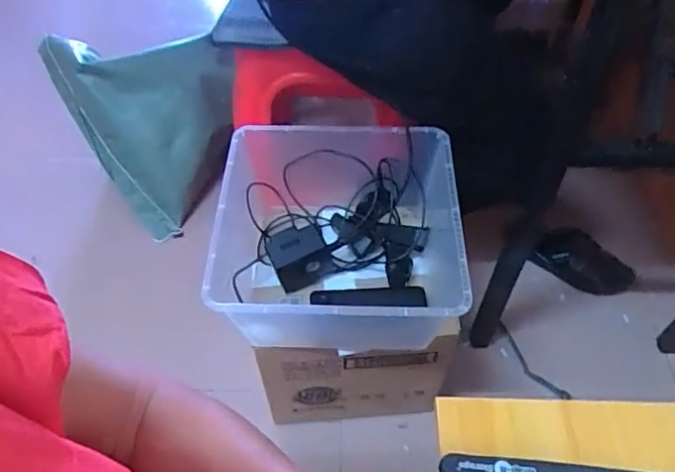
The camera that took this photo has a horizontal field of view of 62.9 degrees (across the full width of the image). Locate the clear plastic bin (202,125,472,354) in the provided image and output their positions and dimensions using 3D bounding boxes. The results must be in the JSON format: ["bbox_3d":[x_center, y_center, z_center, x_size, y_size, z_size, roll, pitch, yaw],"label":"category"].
[{"bbox_3d":[0.003,0.010,0.749,0.307,0.155,0.297,0,52,2],"label":"clear plastic bin"}]

